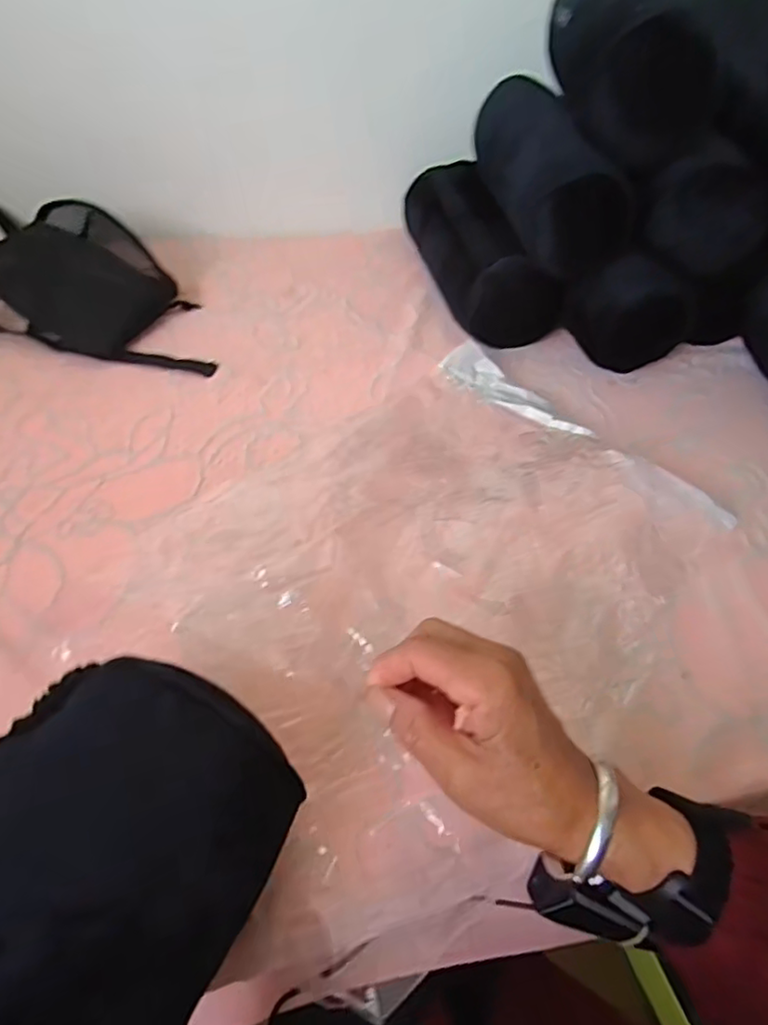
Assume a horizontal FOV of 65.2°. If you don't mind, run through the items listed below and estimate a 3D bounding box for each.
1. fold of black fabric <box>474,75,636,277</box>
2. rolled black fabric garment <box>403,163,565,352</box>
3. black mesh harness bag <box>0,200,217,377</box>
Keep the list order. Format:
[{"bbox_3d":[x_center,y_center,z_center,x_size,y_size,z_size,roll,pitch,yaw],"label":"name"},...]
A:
[{"bbox_3d":[0.177,-0.380,0.667,0.110,0.101,0.263,-2,48,-7],"label":"fold of black fabric"},{"bbox_3d":[0.105,-0.322,0.735,0.100,0.116,0.282,-10,50,-14],"label":"rolled black fabric garment"},{"bbox_3d":[-0.350,-0.262,0.661,0.307,0.066,0.262,-2,49,-8],"label":"black mesh harness bag"}]

